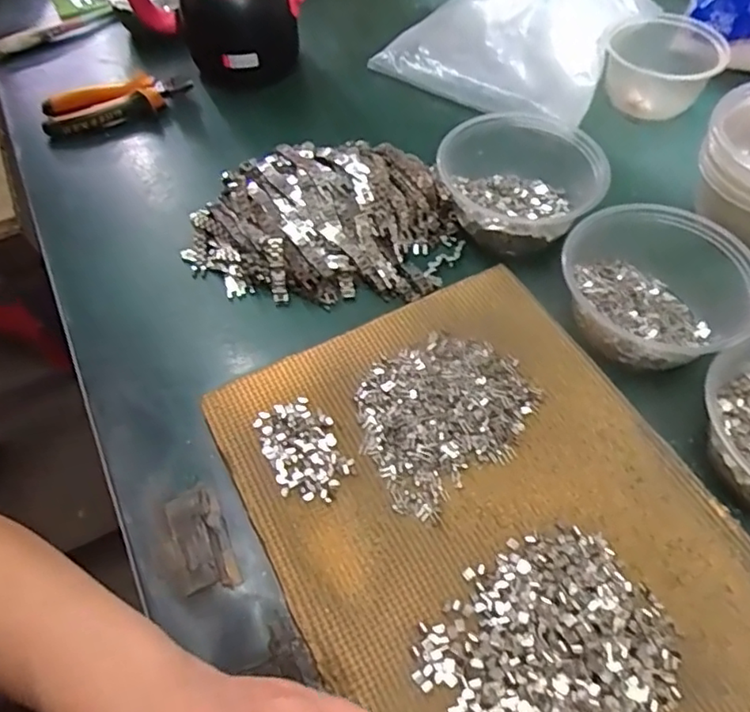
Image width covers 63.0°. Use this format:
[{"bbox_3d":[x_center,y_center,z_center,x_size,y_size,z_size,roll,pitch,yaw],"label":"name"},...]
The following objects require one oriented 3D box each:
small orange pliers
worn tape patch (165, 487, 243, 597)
[{"bbox_3d":[-0.270,-0.267,0.640,0.151,0.026,0.054,-16,58,-8],"label":"small orange pliers"},{"bbox_3d":[-0.109,0.116,0.384,0.032,0.004,0.067,-22,59,-11],"label":"worn tape patch"}]

